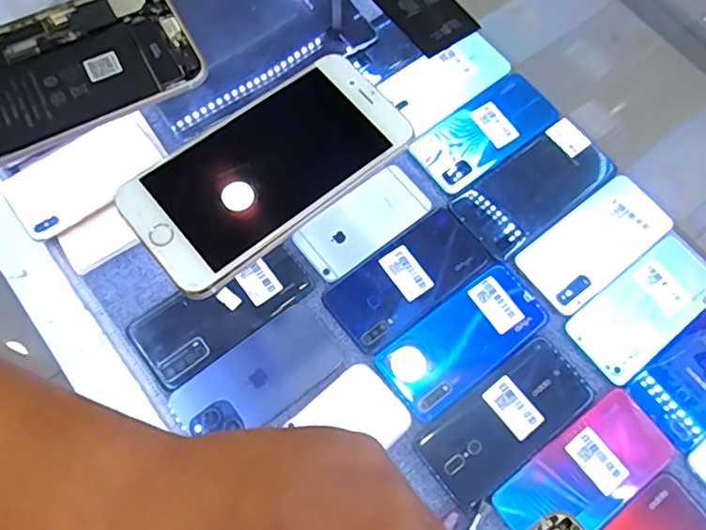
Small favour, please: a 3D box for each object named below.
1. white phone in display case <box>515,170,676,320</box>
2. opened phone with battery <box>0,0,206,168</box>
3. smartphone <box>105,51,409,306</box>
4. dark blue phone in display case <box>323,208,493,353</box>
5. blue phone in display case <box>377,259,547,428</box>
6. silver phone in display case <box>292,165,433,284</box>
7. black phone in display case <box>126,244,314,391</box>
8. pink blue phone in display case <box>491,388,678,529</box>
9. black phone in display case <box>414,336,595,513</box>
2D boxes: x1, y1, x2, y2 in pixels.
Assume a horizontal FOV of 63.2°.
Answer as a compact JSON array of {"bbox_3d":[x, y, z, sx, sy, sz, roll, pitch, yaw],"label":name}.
[{"bbox_3d":[0.245,-0.024,0.579,0.162,0.005,0.076,-36,75,-14],"label":"white phone in display case"},{"bbox_3d":[-0.159,-0.091,0.286,0.154,0.007,0.079,-30,74,-12],"label":"opened phone with battery"},{"bbox_3d":[-0.039,-0.047,0.271,0.133,0.007,0.064,-39,76,-15],"label":"smartphone"},{"bbox_3d":[0.054,0.012,0.553,0.157,0.004,0.074,-36,75,-14],"label":"dark blue phone in display case"},{"bbox_3d":[0.104,0.067,0.535,0.161,0.004,0.076,-35,75,-14],"label":"blue phone in display case"},{"bbox_3d":[0.011,-0.044,0.571,0.135,0.006,0.063,-36,75,-14],"label":"silver phone in display case"},{"bbox_3d":[-0.122,0.039,0.532,0.163,0.013,0.074,-35,75,-14],"label":"black phone in display case"},{"bbox_3d":[0.203,0.182,0.499,0.160,0.006,0.075,-35,75,-14],"label":"pink blue phone in display case"},{"bbox_3d":[0.137,0.136,0.510,0.161,0.007,0.073,-36,75,-14],"label":"black phone in display case"}]

